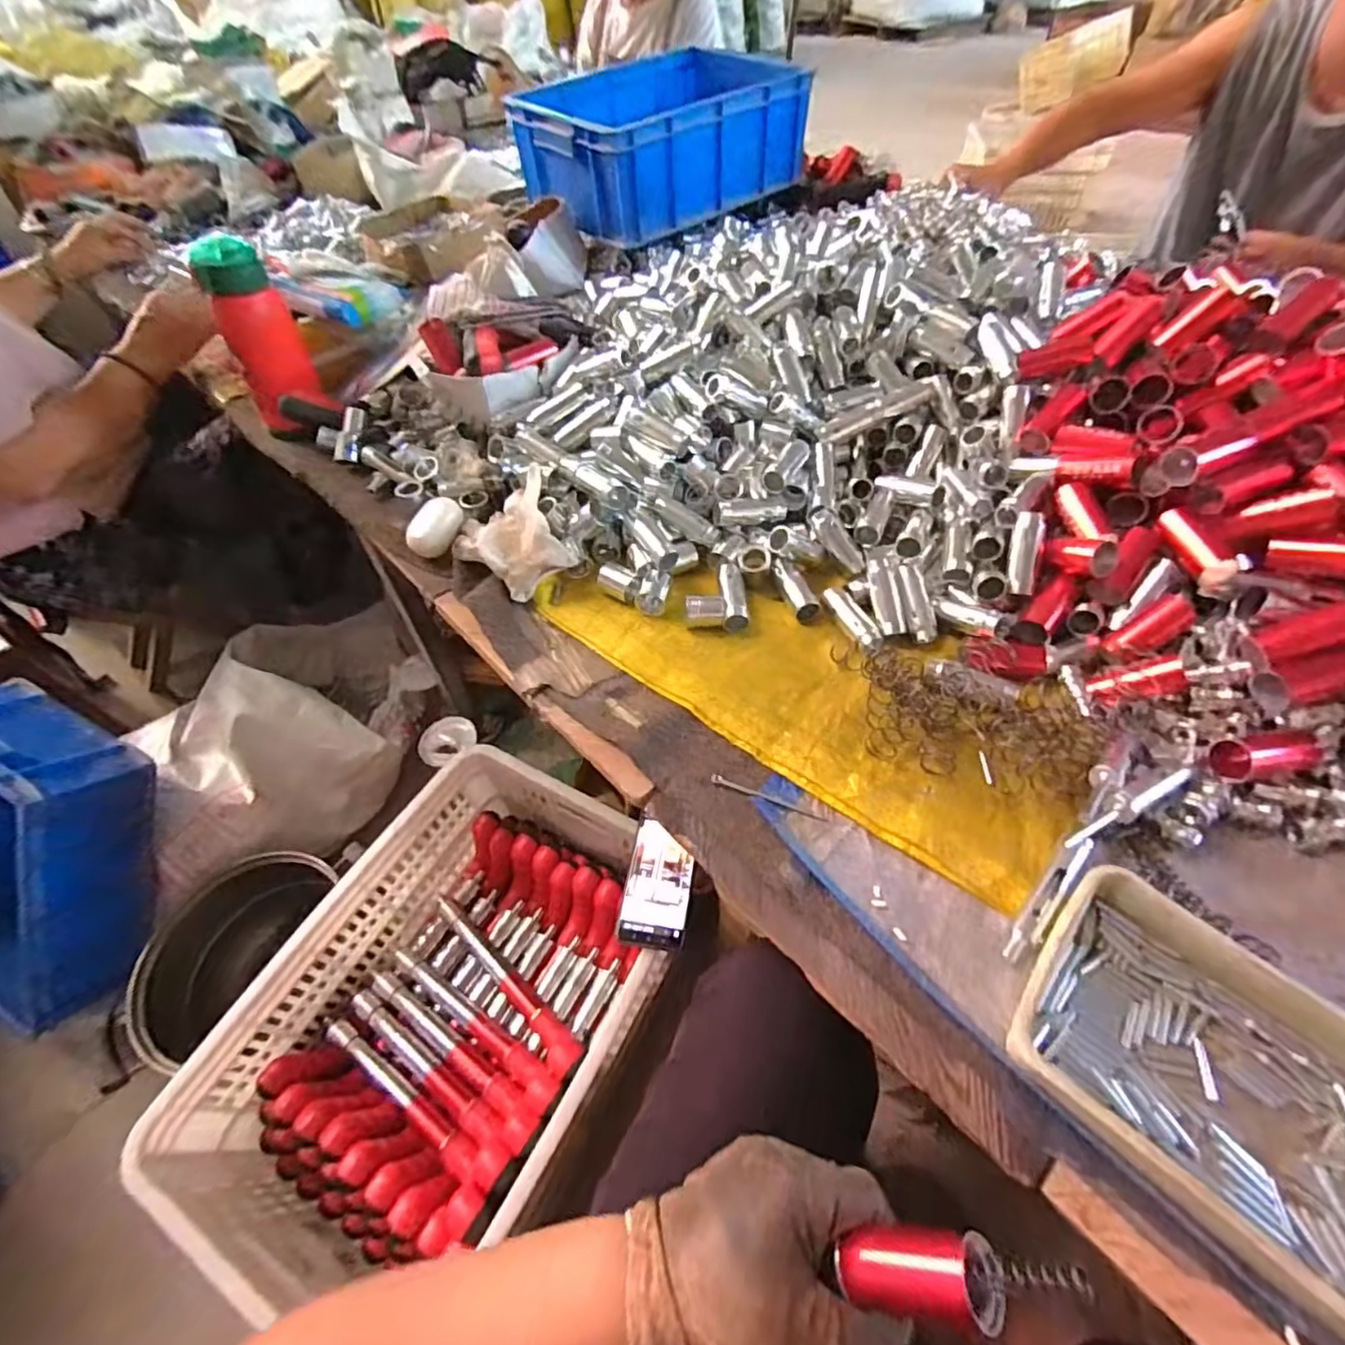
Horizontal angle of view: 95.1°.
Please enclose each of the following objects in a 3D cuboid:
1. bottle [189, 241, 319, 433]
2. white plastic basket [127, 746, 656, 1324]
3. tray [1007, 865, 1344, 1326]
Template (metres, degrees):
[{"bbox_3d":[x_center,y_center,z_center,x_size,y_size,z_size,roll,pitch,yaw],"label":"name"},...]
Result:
[{"bbox_3d":[-0.478,-0.385,0.717,0.084,0.187,0.062,-30,57,-19],"label":"bottle"},{"bbox_3d":[-0.241,0.391,0.724,0.357,0.187,0.525,24,57,20],"label":"white plastic basket"},{"bbox_3d":[0.294,0.216,0.321,0.201,0.039,0.137,35,62,26],"label":"tray"}]

